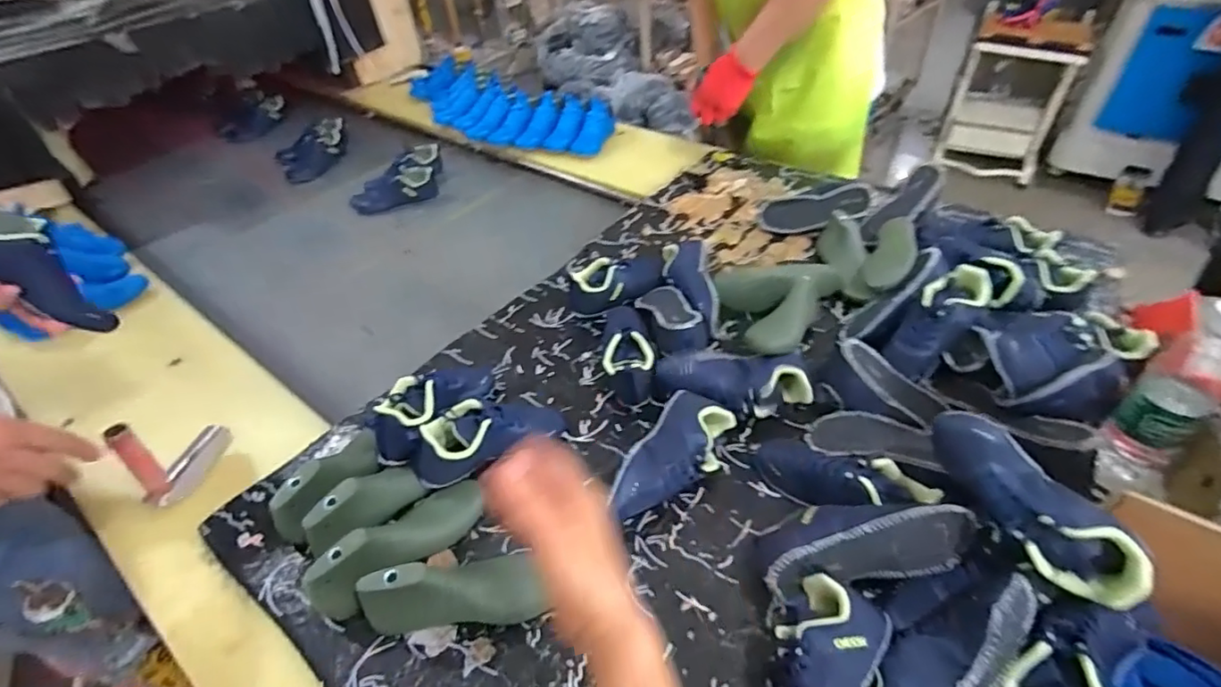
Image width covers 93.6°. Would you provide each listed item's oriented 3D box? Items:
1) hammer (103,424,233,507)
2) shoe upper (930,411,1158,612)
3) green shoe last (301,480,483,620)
[{"bbox_3d":[-0.553,0.124,0.723,0.046,0.125,0.129,0,42,5],"label":"hammer"},{"bbox_3d":[0.377,0.143,0.519,0.065,0.078,0.192,-20,46,-14],"label":"shoe upper"},{"bbox_3d":[-0.229,0.218,0.629,0.198,0.079,0.066,-25,44,-39],"label":"green shoe last"}]

